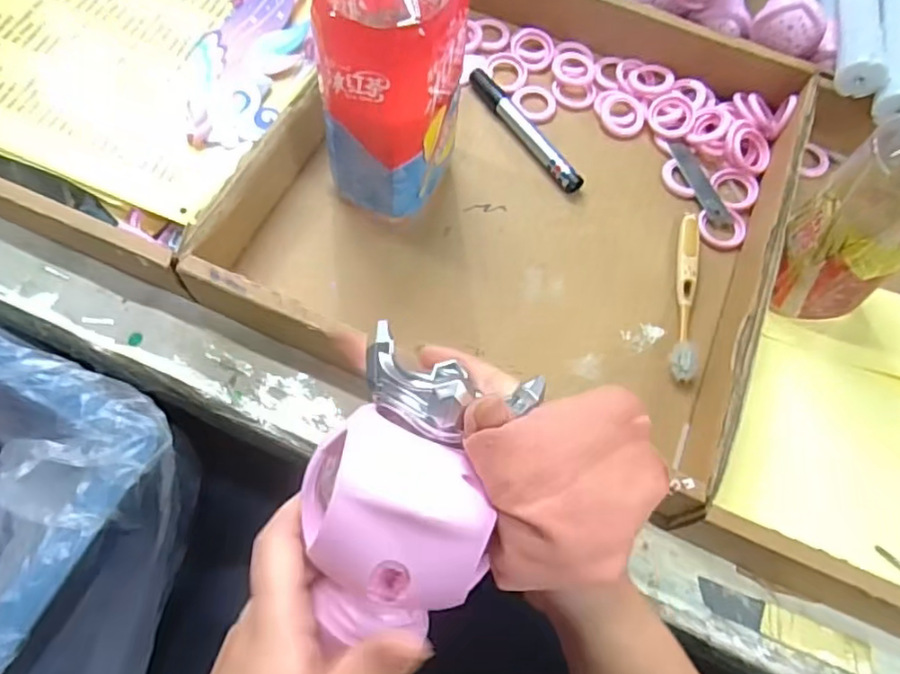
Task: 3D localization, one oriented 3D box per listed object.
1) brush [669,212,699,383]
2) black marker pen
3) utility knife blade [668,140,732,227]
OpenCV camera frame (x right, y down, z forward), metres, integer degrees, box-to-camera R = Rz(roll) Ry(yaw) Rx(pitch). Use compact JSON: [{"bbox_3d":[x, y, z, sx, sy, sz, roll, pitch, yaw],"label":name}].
[{"bbox_3d":[0.174,-0.032,0.459,0.022,0.015,0.140,13,68,4],"label":"brush"},{"bbox_3d":[0.059,-0.166,0.510,0.019,0.011,0.134,-32,72,-13],"label":"black marker pen"},{"bbox_3d":[0.197,-0.124,0.503,0.018,0.004,0.083,-16,69,-8],"label":"utility knife blade"}]

